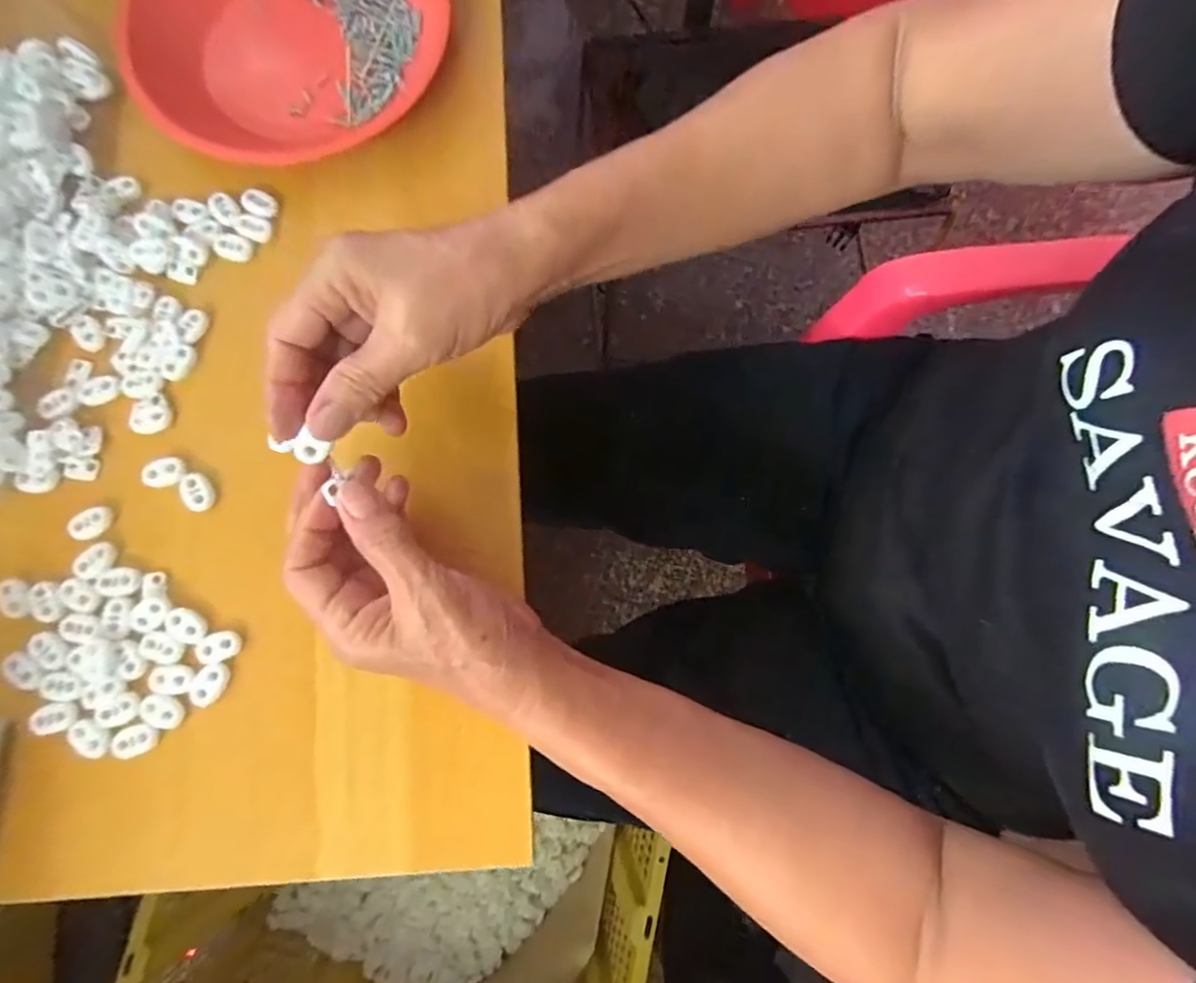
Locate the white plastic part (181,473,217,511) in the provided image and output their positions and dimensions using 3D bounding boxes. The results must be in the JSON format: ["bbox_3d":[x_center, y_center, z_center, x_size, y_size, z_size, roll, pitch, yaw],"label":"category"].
[{"bbox_3d":[-0.223,0.000,0.329,0.015,0.004,0.022,-25,81,-5],"label":"white plastic part"}]

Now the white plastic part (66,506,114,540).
[{"bbox_3d":[-0.281,0.017,0.327,0.024,0.004,0.017,-34,82,-6],"label":"white plastic part"}]

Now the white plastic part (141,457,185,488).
[{"bbox_3d":[-0.244,-0.011,0.332,0.024,0.004,0.016,-13,80,-3],"label":"white plastic part"}]

